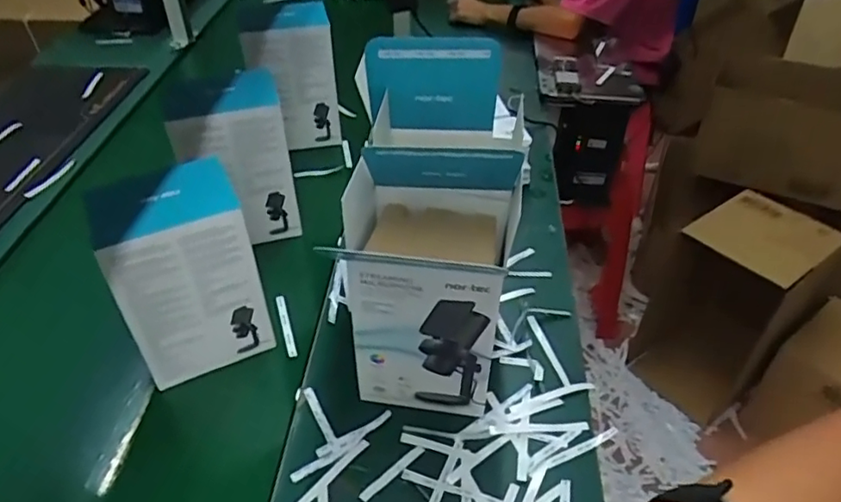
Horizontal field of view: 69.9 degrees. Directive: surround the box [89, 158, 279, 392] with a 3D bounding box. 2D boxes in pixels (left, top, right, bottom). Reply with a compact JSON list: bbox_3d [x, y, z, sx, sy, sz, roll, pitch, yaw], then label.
[{"bbox_3d":[-0.268,0.021,0.697,0.146,0.222,0.100,-14,42,-17],"label":"box"}]

